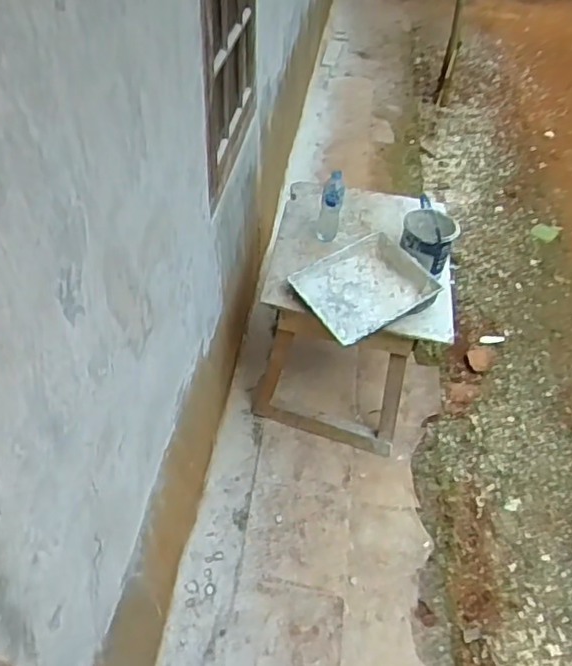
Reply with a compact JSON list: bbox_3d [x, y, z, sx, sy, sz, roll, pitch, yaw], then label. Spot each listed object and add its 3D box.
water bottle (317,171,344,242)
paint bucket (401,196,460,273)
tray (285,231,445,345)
[{"bbox_3d":[0.136,-0.380,1.869,0.067,0.217,0.081,2,44,-2],"label":"water bottle"},{"bbox_3d":[0.424,-0.291,1.816,0.154,0.158,0.154,2,44,-2],"label":"paint bucket"},{"bbox_3d":[0.217,-0.136,1.739,0.374,0.055,0.301,-21,50,-24],"label":"tray"}]

